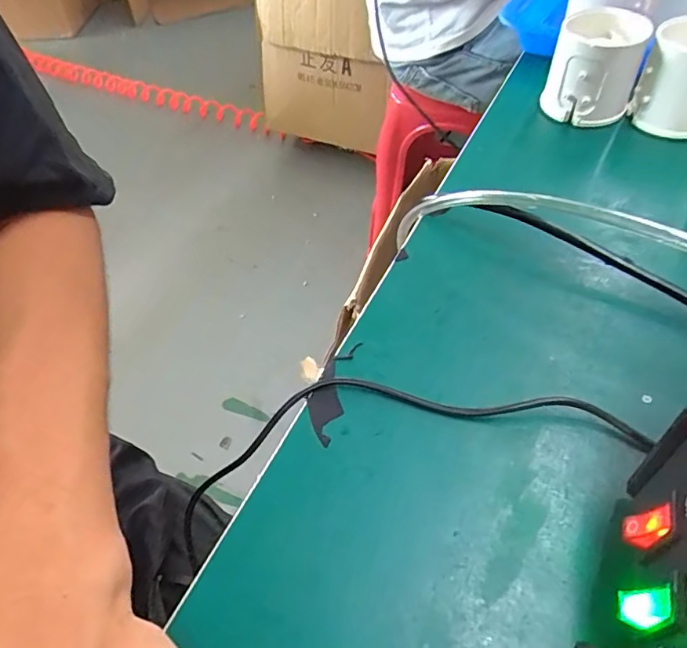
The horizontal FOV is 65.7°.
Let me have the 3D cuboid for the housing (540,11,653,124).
[{"bbox_3d":[0.164,-0.168,0.351,0.054,0.055,0.056,17,54,19],"label":"housing"}]

